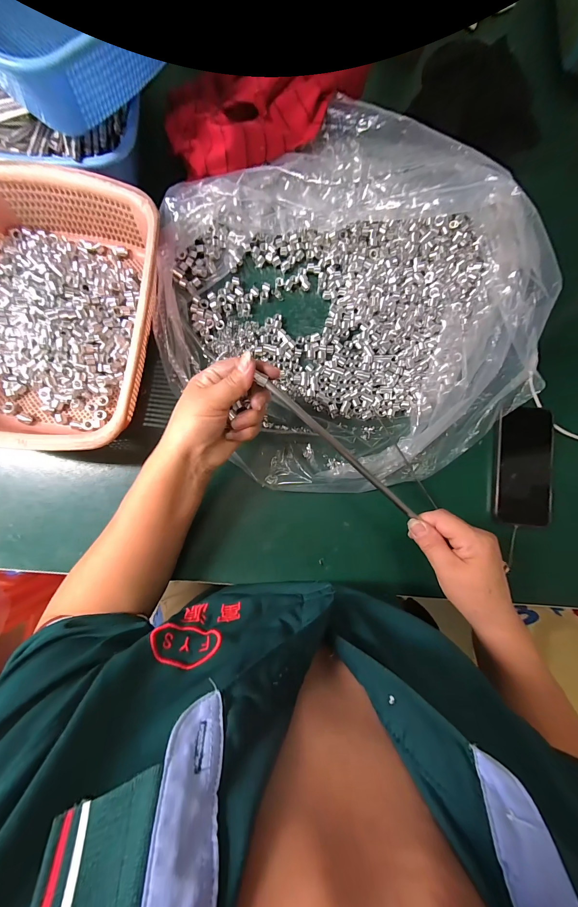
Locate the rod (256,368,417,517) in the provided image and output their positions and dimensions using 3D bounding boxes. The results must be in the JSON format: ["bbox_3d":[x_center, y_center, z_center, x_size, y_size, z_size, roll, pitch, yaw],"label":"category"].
[{"bbox_3d":[0.051,-0.002,0.306,0.215,0.008,0.011,42,82,-10],"label":"rod"}]

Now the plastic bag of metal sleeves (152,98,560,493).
[{"bbox_3d":[0.084,-0.181,0.362,0.453,0.108,0.446,-30,88,-8],"label":"plastic bag of metal sleeves"}]

